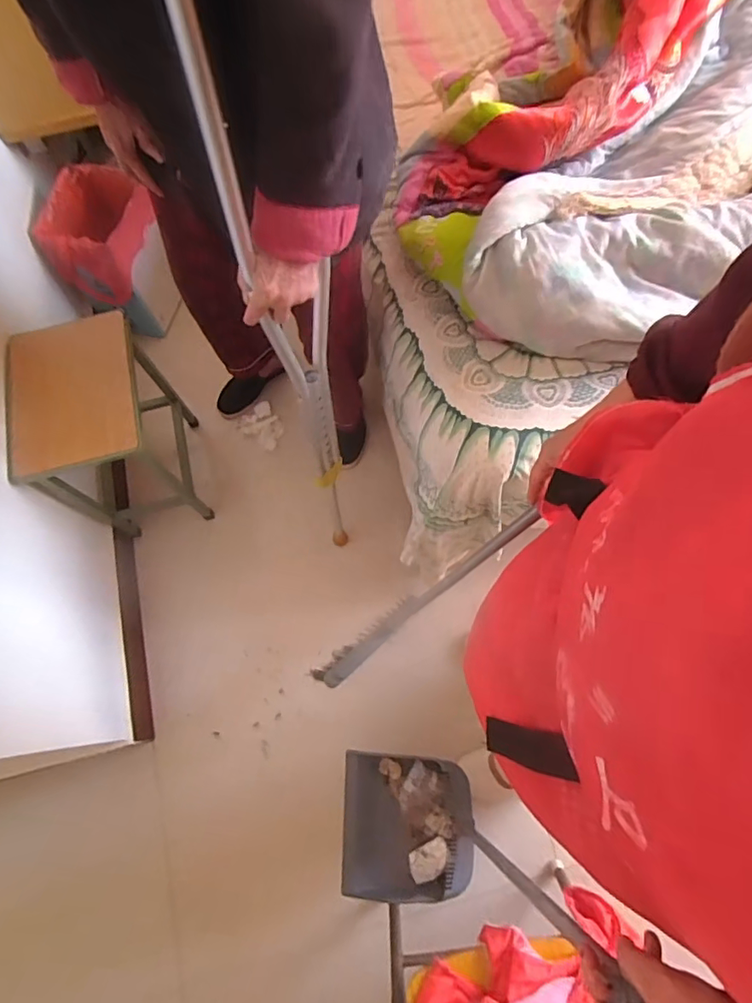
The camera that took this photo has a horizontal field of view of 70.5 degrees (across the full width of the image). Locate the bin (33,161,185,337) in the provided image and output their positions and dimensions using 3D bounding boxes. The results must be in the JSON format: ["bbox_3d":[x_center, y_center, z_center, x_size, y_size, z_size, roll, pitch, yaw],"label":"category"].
[{"bbox_3d":[-0.695,-0.650,1.417,0.237,0.368,0.265,42,77,16],"label":"bin"}]

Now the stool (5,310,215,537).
[{"bbox_3d":[-0.564,-0.138,1.193,0.253,0.414,0.330,-14,70,-2],"label":"stool"}]

